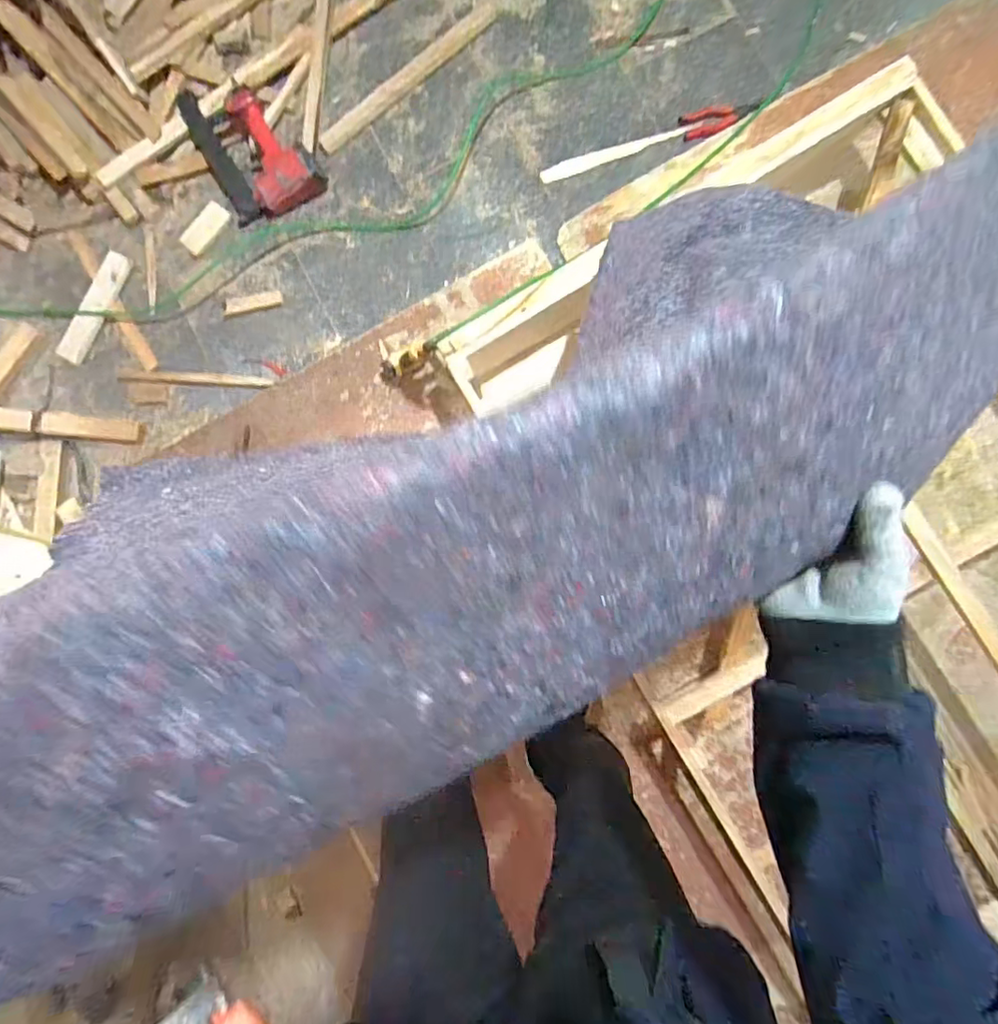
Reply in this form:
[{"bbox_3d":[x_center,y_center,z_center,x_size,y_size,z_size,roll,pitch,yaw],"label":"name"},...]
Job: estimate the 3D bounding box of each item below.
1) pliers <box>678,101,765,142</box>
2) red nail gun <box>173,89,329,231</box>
[{"bbox_3d":[0.566,-0.989,1.365,0.211,0.014,0.080,-16,87,1],"label":"pliers"},{"bbox_3d":[-0.622,-0.923,1.329,0.245,0.080,0.388,-30,86,1],"label":"red nail gun"}]

